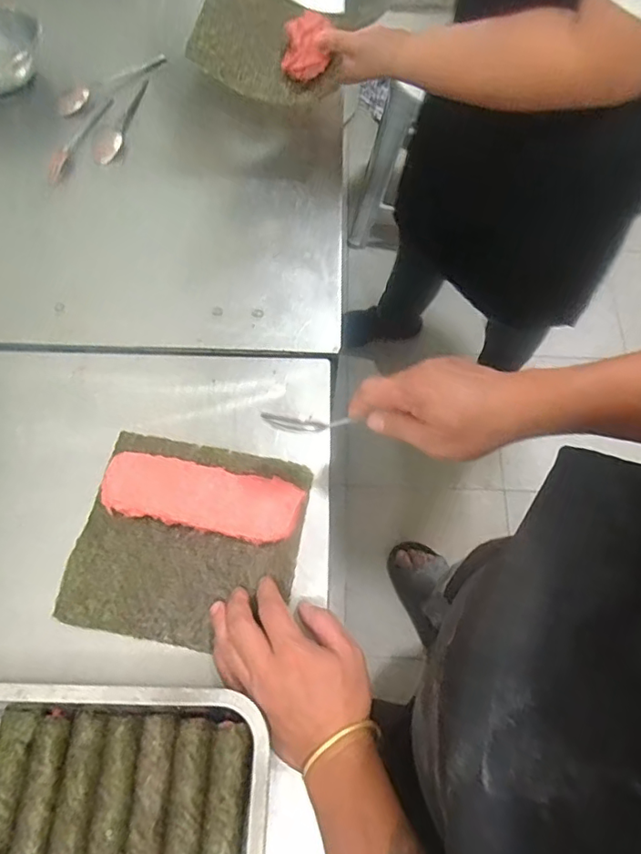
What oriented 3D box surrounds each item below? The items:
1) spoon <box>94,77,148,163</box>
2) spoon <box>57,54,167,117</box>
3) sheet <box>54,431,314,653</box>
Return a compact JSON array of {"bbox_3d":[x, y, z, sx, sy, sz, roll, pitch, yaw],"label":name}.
[{"bbox_3d":[-0.264,-0.412,0.732,0.032,0.013,0.151,13,67,7],"label":"spoon"},{"bbox_3d":[-0.288,-0.482,0.761,0.172,0.023,0.026,-42,72,-16],"label":"spoon"},{"bbox_3d":[-0.122,0.103,0.512,0.196,0.015,0.182,10,67,5],"label":"sheet"}]

